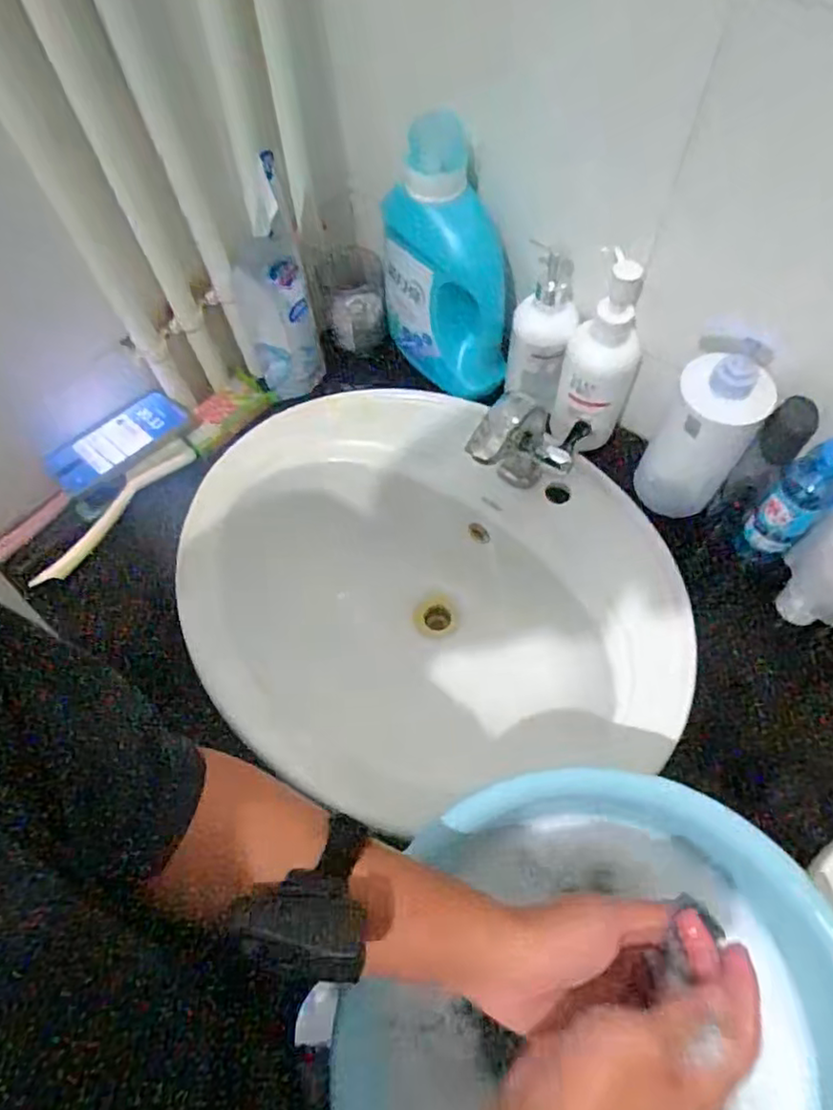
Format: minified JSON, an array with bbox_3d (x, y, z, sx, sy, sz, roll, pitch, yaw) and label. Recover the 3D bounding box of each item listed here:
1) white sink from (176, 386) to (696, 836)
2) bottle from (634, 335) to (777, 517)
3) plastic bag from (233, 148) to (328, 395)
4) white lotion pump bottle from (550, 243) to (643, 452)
[{"bbox_3d":[-0.004,0.046,0.720,0.452,0.158,0.478,-26,65,-11],"label":"white sink"},{"bbox_3d":[0.277,-0.117,0.623,0.080,0.200,0.091,29,67,16],"label":"bottle"},{"bbox_3d":[-0.156,-0.281,0.690,0.078,0.228,0.073,-17,63,-6],"label":"plastic bag"},{"bbox_3d":[0.183,-0.186,0.637,0.072,0.203,0.062,9,63,6],"label":"white lotion pump bottle"}]

